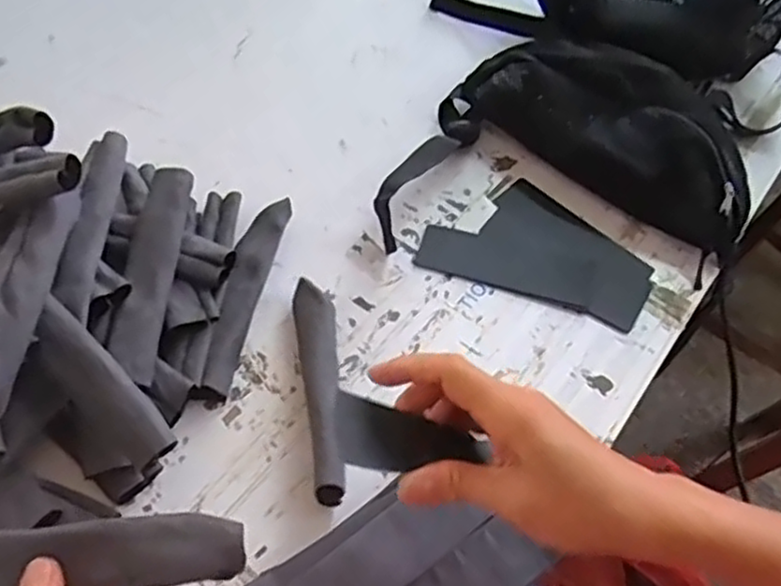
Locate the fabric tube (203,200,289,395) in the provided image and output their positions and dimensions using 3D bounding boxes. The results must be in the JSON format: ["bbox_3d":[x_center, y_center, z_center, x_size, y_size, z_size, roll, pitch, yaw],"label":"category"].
[{"bbox_3d":[-0.119,-0.002,0.583,0.031,0.026,0.179,12,57,3],"label":"fabric tube"}]

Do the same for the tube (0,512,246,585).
[{"bbox_3d":[-0.162,0.136,0.368,0.171,0.019,0.037,-3,57,1],"label":"tube"}]

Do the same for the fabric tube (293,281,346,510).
[{"bbox_3d":[-0.054,0.067,0.531,0.031,0.033,0.167,-3,58,-6],"label":"fabric tube"}]

